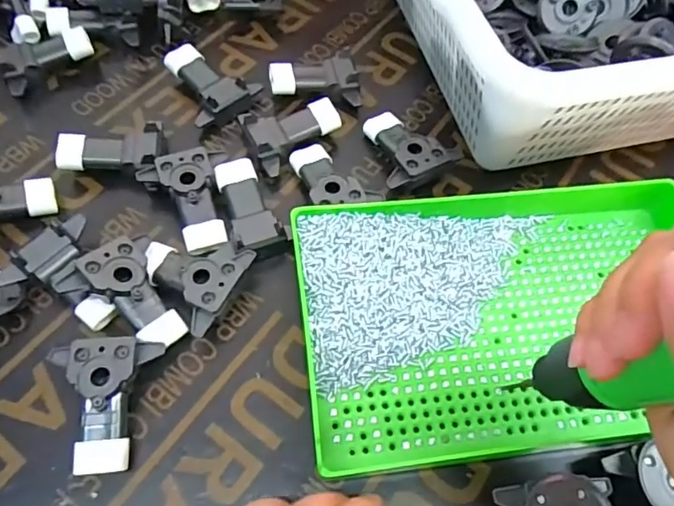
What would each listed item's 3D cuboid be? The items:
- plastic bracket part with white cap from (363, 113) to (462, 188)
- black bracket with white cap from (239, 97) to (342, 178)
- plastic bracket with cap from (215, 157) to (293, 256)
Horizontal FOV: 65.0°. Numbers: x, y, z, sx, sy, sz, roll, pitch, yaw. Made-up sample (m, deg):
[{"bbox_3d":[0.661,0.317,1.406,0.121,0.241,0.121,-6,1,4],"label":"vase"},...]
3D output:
[{"bbox_3d":[0.046,-0.074,0.369,0.046,0.027,0.067,-22,64,-14],"label":"plastic bracket part with white cap"},{"bbox_3d":[-0.028,-0.081,0.371,0.065,0.022,0.046,-19,63,-12],"label":"black bracket with white cap"},{"bbox_3d":[-0.054,-0.029,0.341,0.033,0.023,0.069,-15,62,-10],"label":"plastic bracket with cap"}]

